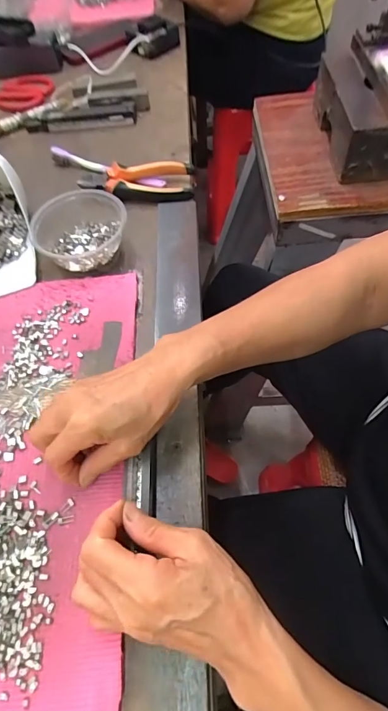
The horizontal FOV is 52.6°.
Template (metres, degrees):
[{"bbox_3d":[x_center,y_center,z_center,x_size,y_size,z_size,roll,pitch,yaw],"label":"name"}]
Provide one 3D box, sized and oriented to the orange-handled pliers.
[{"bbox_3d":[-0.076,-0.227,0.519,0.147,0.027,0.055,0,60,2],"label":"orange-handled pliers"}]

